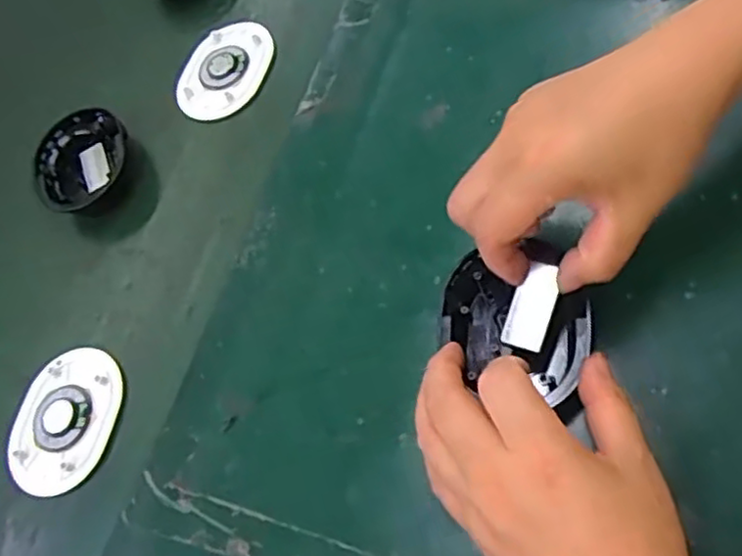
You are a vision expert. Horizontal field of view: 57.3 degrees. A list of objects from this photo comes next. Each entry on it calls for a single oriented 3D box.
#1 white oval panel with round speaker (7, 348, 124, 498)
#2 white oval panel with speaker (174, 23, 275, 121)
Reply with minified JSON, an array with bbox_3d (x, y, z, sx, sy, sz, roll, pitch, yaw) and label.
[{"bbox_3d":[-0.188,0.088,0.422,0.066,0.014,0.089,5,67,15],"label":"white oval panel with round speaker"},{"bbox_3d":[-0.110,-0.157,0.515,0.072,0.014,0.087,38,82,25],"label":"white oval panel with speaker"}]

